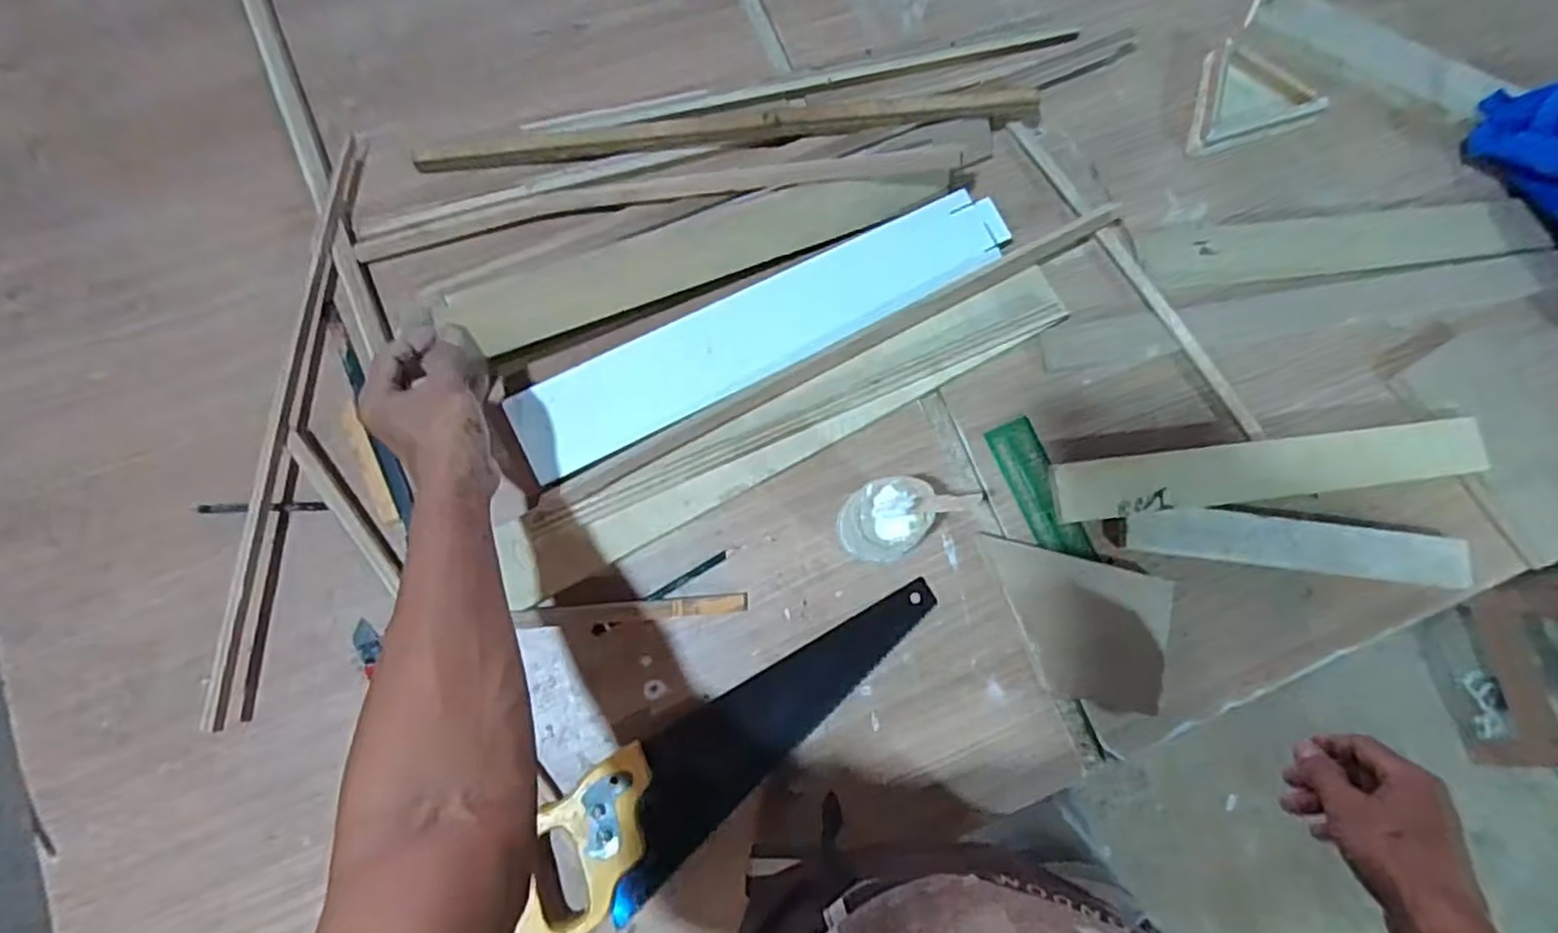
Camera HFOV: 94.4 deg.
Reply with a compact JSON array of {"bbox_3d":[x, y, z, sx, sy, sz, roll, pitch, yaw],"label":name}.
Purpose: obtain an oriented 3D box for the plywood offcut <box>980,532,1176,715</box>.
[{"bbox_3d":[0.250,0.136,0.616,0.161,0.014,0.114,15,84,0],"label":"plywood offcut"}]

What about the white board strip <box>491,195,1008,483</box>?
[{"bbox_3d":[-0.010,-0.127,0.638,0.462,0.012,0.079,-28,83,-7],"label":"white board strip"}]

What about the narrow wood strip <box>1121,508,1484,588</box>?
[{"bbox_3d":[0.465,0.069,0.644,0.309,0.012,0.043,8,80,-2],"label":"narrow wood strip"}]

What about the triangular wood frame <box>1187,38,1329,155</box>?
[{"bbox_3d":[0.461,-0.374,0.716,0.132,0.021,0.097,-17,82,-6],"label":"triangular wood frame"}]

